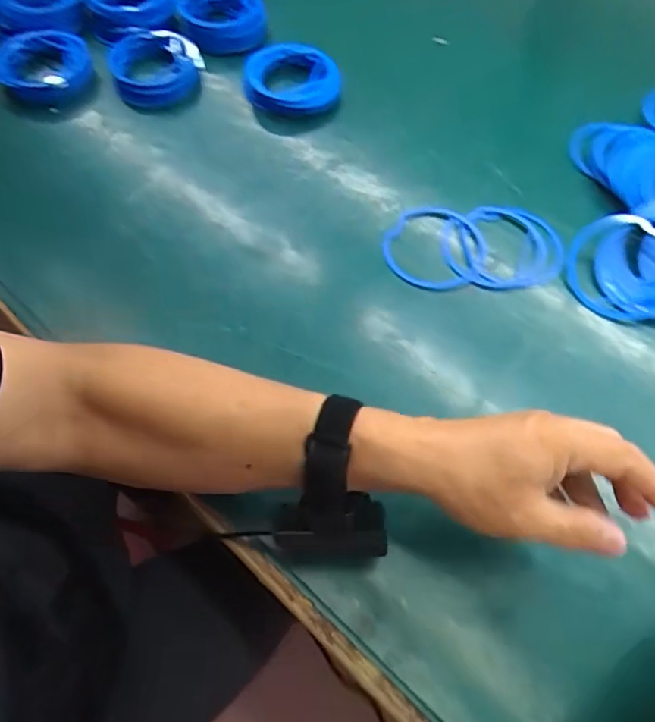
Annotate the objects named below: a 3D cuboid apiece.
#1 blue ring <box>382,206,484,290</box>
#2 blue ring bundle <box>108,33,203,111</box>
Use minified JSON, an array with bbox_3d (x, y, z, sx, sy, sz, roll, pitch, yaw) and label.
[{"bbox_3d":[0.102,-0.109,0.517,0.093,0.010,0.094,0,62,-1],"label":"blue ring"},{"bbox_3d":[-0.195,-0.333,0.622,0.099,0.033,0.114,-8,63,-5],"label":"blue ring bundle"}]

